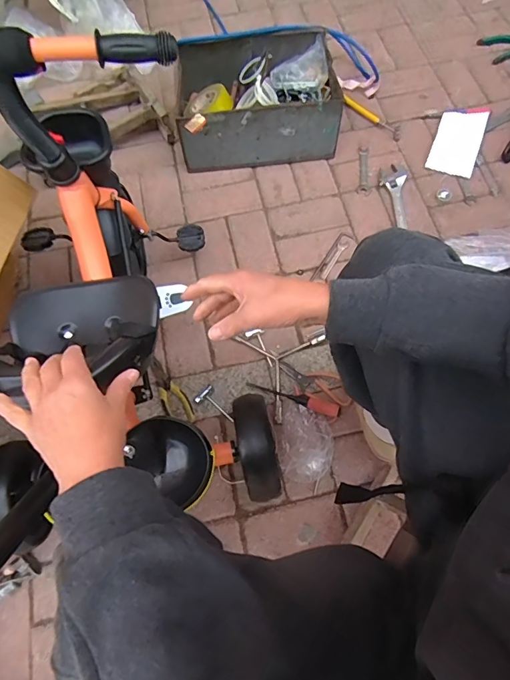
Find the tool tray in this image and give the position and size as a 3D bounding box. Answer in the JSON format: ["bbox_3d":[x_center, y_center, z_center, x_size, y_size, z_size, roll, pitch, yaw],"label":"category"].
[{"bbox_3d":[0.005,-0.622,1.092,0.405,0.208,0.279,-3,67,0],"label":"tool tray"}]

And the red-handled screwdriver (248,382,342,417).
[{"bbox_3d":[0.078,0.120,0.884,0.197,0.033,0.028,18,68,9],"label":"red-handled screwdriver"}]

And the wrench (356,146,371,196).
[{"bbox_3d":[0.290,-0.450,1.115,0.038,0.005,0.159,5,76,7],"label":"wrench"}]

